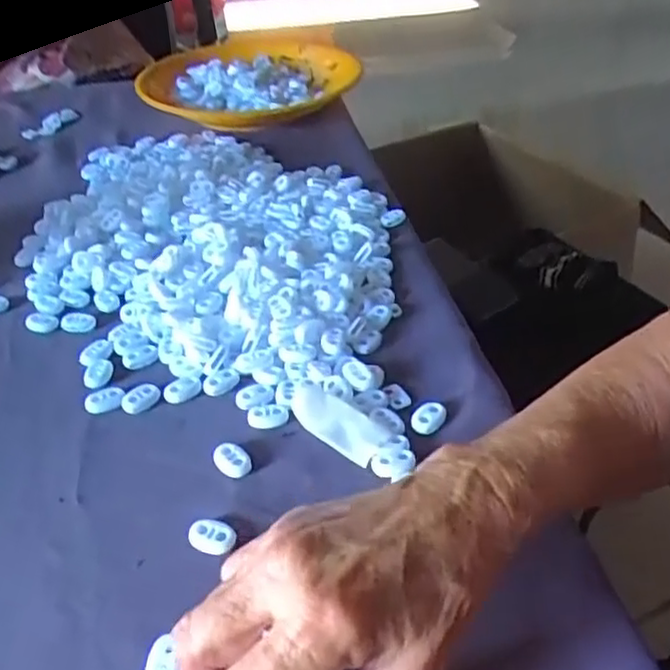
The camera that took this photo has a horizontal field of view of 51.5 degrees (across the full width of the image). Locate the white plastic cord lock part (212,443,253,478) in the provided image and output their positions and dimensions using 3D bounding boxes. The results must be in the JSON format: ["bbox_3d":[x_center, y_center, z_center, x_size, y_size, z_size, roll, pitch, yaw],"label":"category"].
[{"bbox_3d":[-0.054,0.064,0.362,0.015,0.007,0.024,-28,44,-29],"label":"white plastic cord lock part"}]

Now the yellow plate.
[{"bbox_3d":[-0.093,-0.282,0.784,0.217,0.056,0.216,-1,37,0],"label":"yellow plate"}]

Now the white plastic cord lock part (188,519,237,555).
[{"bbox_3d":[-0.057,0.094,0.324,0.022,0.005,0.015,13,40,20],"label":"white plastic cord lock part"}]

